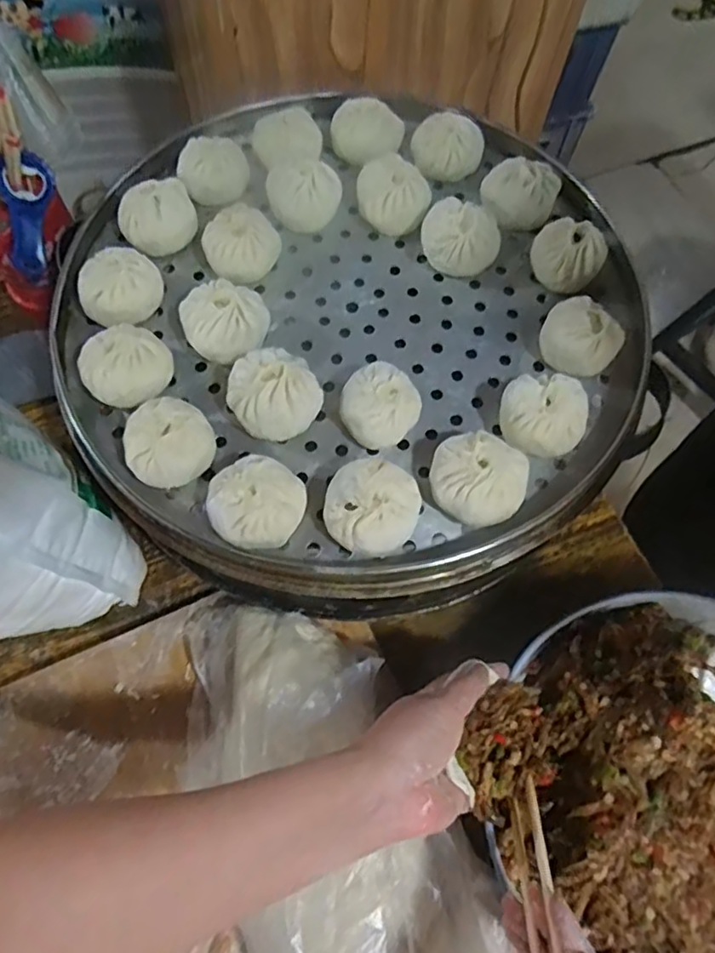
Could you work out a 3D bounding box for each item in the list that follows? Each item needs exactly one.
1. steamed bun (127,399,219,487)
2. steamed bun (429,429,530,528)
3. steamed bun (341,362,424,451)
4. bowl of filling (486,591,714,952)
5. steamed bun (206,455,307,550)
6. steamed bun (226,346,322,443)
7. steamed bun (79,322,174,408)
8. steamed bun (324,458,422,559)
[{"bbox_3d":[-0.139,-0.024,0.452,0.061,0.043,0.058,1,65,-3],"label":"steamed bun"},{"bbox_3d":[0.087,0.004,0.447,0.069,0.042,0.063,1,65,-3],"label":"steamed bun"},{"bbox_3d":[0.017,-0.052,0.466,0.058,0.047,0.052,22,66,7],"label":"steamed bun"},{"bbox_3d":[0.256,0.246,0.448,0.286,0.098,0.294,1,65,-3],"label":"bowl of filling"},{"bbox_3d":[-0.074,0.021,0.435,0.064,0.043,0.061,1,65,-3],"label":"steamed bun"},{"bbox_3d":[-0.064,-0.059,0.466,0.068,0.052,0.062,1,65,-3],"label":"steamed bun"},{"bbox_3d":[-0.184,-0.089,0.478,0.068,0.040,0.064,-29,70,-15],"label":"steamed bun"},{"bbox_3d":[0.010,0.025,0.435,0.064,0.044,0.064,1,65,-3],"label":"steamed bun"}]

